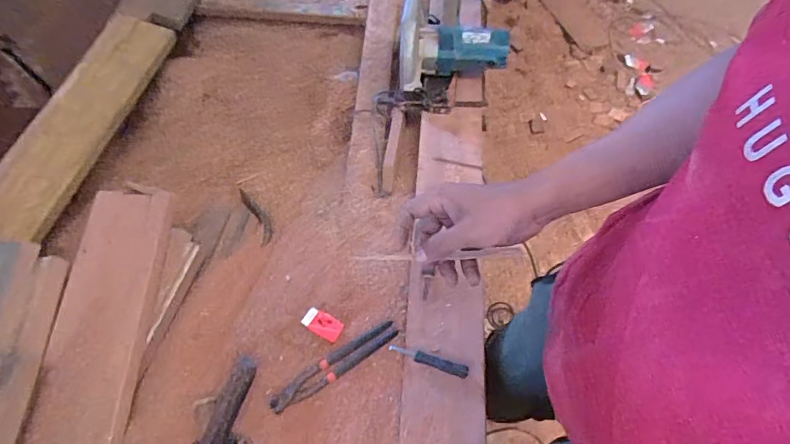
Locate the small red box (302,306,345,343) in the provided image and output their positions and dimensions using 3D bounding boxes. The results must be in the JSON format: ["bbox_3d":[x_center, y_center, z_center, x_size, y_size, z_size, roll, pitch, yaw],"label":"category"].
[{"bbox_3d":[-0.117,0.165,0.736,0.065,0.013,0.037,25,63,17],"label":"small red box"}]

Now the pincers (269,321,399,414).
[{"bbox_3d":[-0.095,0.227,0.719,0.222,0.016,0.036,-28,61,-13],"label":"pincers"}]

